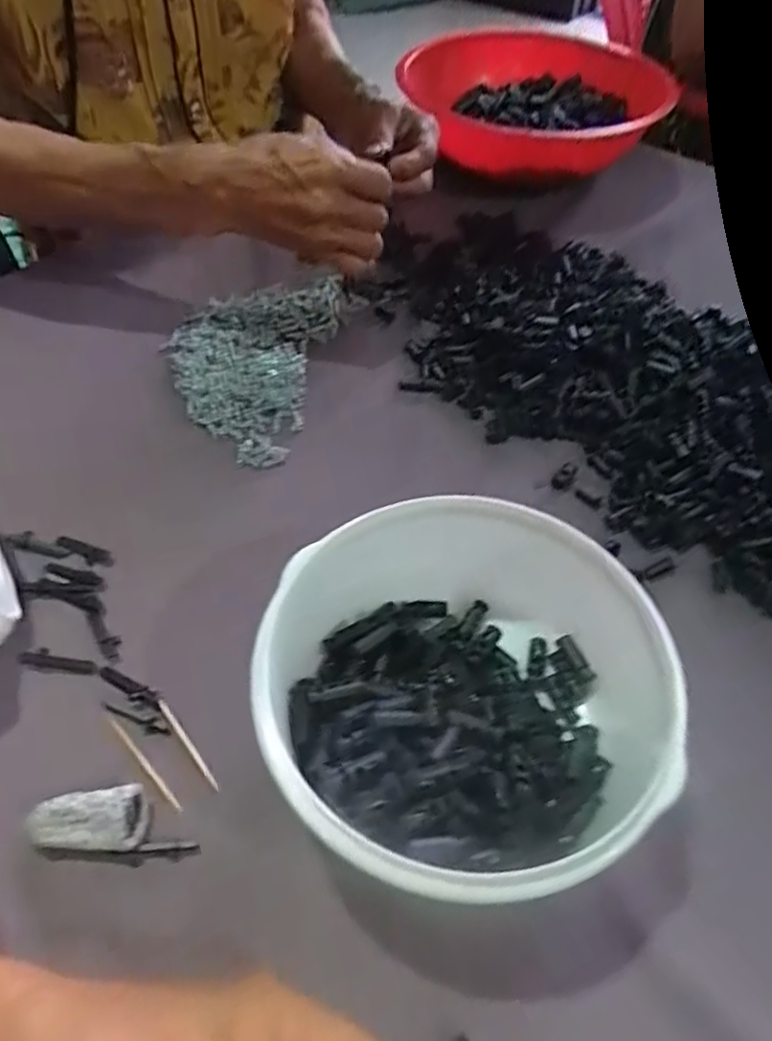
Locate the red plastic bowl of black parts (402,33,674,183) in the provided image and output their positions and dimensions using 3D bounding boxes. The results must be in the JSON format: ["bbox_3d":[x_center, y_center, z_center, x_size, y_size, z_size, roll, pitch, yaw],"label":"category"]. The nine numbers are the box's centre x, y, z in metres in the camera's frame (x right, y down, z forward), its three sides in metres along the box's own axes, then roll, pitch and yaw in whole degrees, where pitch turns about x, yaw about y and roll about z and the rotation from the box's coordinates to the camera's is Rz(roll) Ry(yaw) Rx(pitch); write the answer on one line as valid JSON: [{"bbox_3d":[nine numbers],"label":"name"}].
[{"bbox_3d":[0.157,-0.380,0.629,0.257,0.076,0.192,-18,55,-12],"label":"red plastic bowl of black parts"}]

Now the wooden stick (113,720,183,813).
[{"bbox_3d":[-0.111,0.112,0.310,0.004,0.004,0.057,-38,61,-24],"label":"wooden stick"}]

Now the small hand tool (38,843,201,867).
[{"bbox_3d":[-0.113,0.141,0.284,0.065,0.009,0.007,-3,53,-1],"label":"small hand tool"}]

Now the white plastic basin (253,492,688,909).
[{"bbox_3d":[0.039,0.073,0.292,0.173,0.075,0.158,0,53,1],"label":"white plastic basin"}]

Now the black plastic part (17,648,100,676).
[{"bbox_3d":[-0.165,0.070,0.338,0.040,0.004,0.010,5,53,5],"label":"black plastic part"}]

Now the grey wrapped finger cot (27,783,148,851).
[{"bbox_3d":[-0.126,0.128,0.286,0.045,0.020,0.022,-5,53,-3],"label":"grey wrapped finger cot"}]

